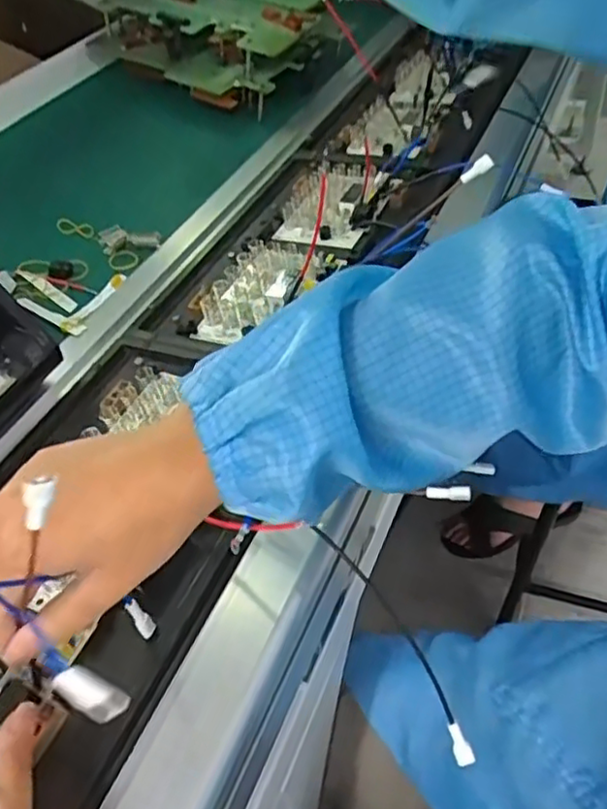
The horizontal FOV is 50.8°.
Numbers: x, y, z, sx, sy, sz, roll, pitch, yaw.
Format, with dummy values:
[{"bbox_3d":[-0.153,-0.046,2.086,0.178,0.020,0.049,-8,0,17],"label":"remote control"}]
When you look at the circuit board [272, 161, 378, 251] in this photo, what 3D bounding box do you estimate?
[{"bbox_3d":[0.027,-0.211,0.658,0.083,0.024,0.149,8,47,15],"label":"circuit board"}]

